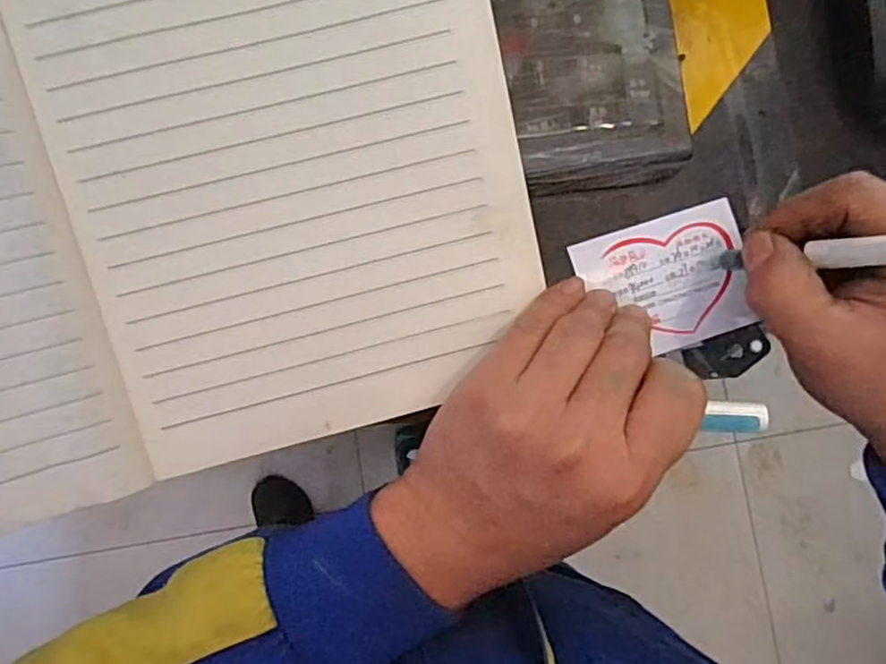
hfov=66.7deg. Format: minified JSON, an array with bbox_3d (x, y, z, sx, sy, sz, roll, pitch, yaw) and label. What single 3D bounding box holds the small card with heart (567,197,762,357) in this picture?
[{"bbox_3d":[0.101,-0.022,0.301,0.076,0.007,0.058,-17,85,-7],"label":"small card with heart"}]

